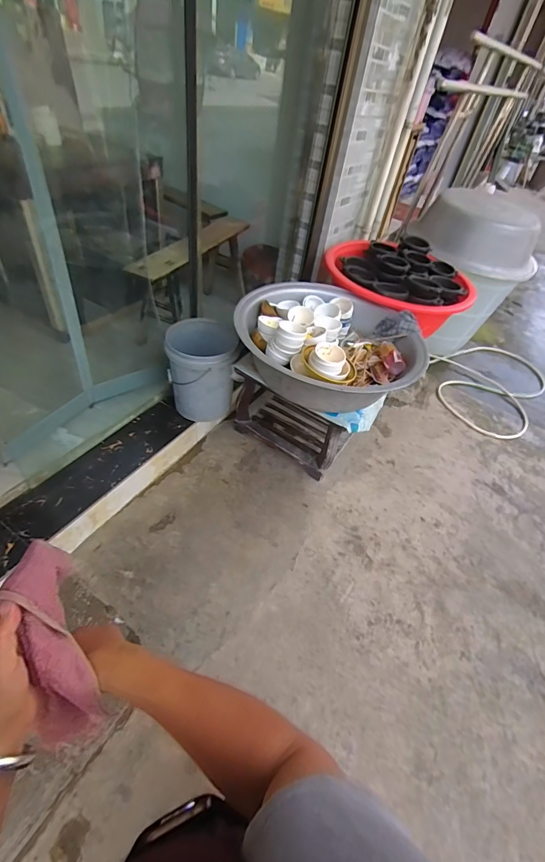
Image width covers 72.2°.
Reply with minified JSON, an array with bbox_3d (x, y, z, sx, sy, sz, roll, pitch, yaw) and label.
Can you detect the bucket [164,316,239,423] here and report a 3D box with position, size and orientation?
[{"bbox_3d":[-0.310,-0.254,1.679,0.284,0.430,0.281,6,45,-6],"label":"bucket"}]

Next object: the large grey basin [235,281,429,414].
[{"bbox_3d":[0.236,-0.382,1.565,0.731,0.211,0.671,6,45,-6],"label":"large grey basin"}]

